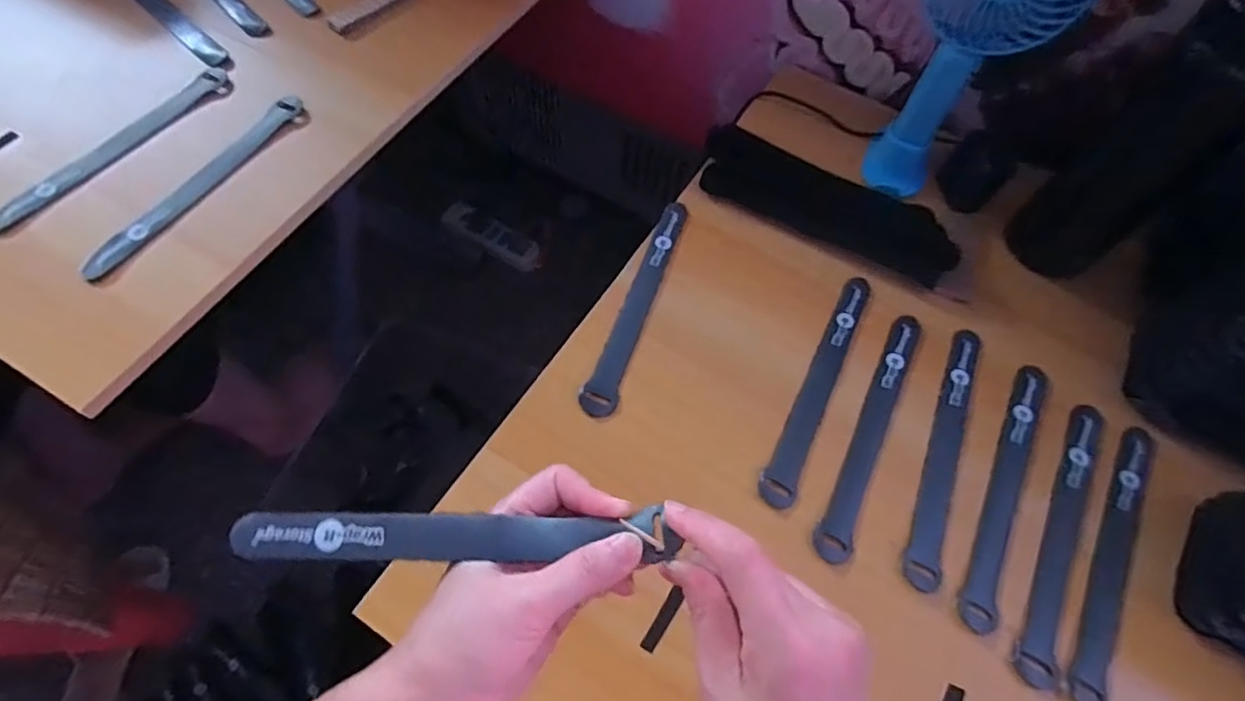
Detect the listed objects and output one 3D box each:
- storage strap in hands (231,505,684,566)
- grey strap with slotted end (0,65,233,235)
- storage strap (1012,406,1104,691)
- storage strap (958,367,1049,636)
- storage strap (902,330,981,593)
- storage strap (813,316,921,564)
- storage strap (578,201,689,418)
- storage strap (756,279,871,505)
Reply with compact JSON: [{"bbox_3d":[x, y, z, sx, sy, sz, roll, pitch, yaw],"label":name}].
[{"bbox_3d":[-0.073,0.084,0.273,0.191,0.008,0.023,-1,72,-3],"label":"storage strap in hands"},{"bbox_3d":[-0.376,-0.153,0.456,0.026,0.008,0.196,29,66,13],"label":"grey strap with slotted end"},{"bbox_3d":[0.282,0.114,0.386,0.023,0.004,0.193,28,66,12],"label":"storage strap"},{"bbox_3d":[0.256,0.089,0.404,0.020,0.004,0.196,26,63,15],"label":"storage strap"},{"bbox_3d":[0.220,0.065,0.415,0.022,0.004,0.197,23,61,9],"label":"storage strap"},{"bbox_3d":[0.172,0.052,0.419,0.022,0.004,0.196,26,61,11],"label":"storage strap"},{"bbox_3d":[0.013,-0.041,0.456,0.023,0.007,0.200,18,64,7],"label":"storage strap"},{"bbox_3d":[0.141,0.022,0.434,0.023,0.004,0.199,24,61,12],"label":"storage strap"}]

